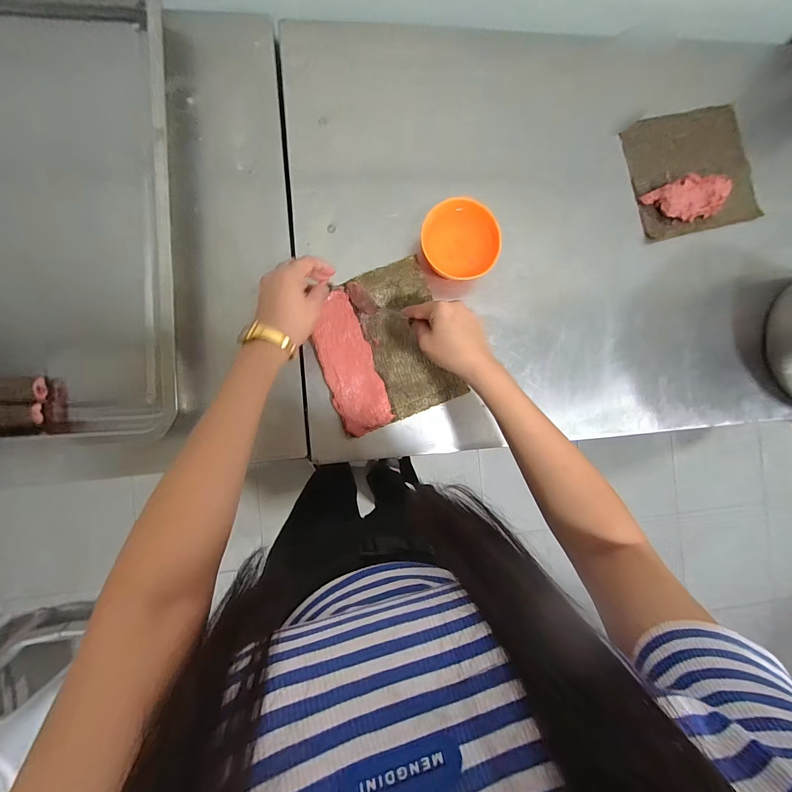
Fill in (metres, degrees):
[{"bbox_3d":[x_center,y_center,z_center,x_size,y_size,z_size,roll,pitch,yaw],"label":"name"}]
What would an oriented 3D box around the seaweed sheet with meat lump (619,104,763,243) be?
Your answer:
[{"bbox_3d":[0.454,-0.340,0.534,0.198,0.029,0.172,-15,91,-6],"label":"seaweed sheet with meat lump"}]

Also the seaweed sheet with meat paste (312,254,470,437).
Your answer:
[{"bbox_3d":[-0.017,-0.067,0.485,0.172,0.015,0.198,-21,92,-6],"label":"seaweed sheet with meat paste"}]

